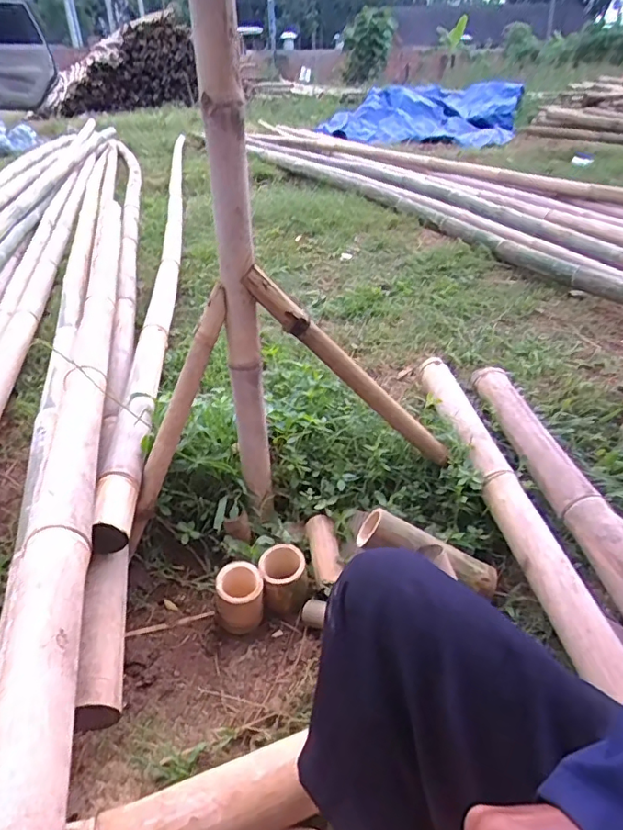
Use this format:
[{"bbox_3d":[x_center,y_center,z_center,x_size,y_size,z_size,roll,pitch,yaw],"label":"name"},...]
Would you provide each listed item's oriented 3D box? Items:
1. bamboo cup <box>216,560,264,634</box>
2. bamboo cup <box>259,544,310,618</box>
[{"bbox_3d":[-0.119,0.316,0.901,0.073,0.108,0.072,-1,32,1],"label":"bamboo cup"},{"bbox_3d":[-0.046,0.296,0.931,0.078,0.109,0.074,-1,32,1],"label":"bamboo cup"}]

